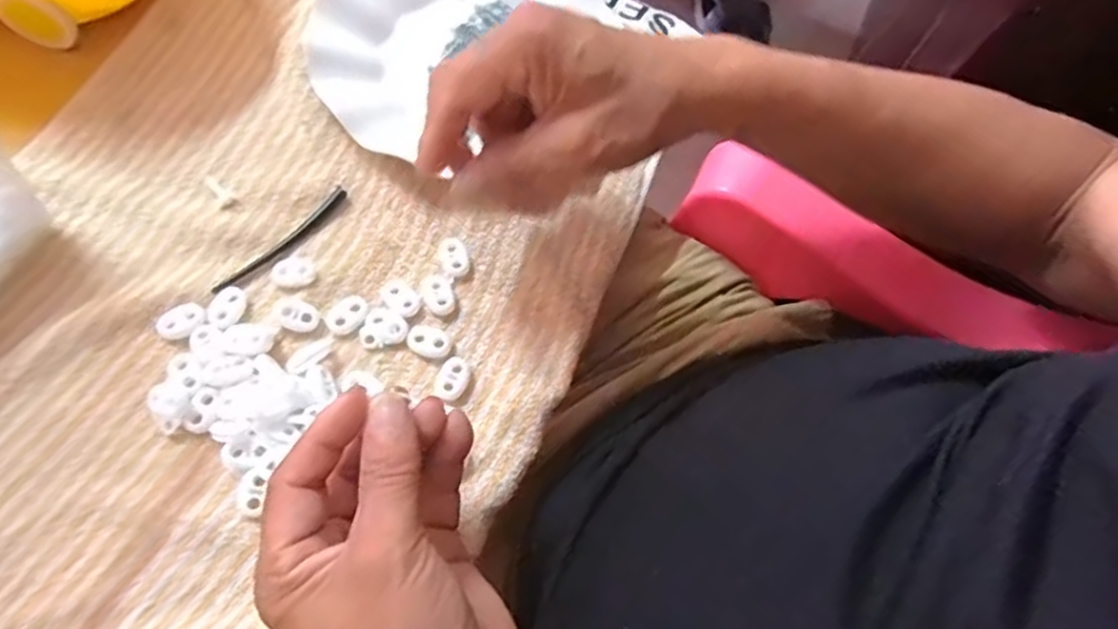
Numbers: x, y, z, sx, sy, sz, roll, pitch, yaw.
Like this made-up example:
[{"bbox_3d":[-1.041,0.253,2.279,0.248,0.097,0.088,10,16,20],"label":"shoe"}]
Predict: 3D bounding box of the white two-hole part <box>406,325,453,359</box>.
[{"bbox_3d":[-0.067,0.014,0.358,0.023,0.004,0.016,19,69,5],"label":"white two-hole part"}]

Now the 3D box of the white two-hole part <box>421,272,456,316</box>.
[{"bbox_3d":[-0.064,-0.011,0.369,0.015,0.006,0.024,-21,71,-11],"label":"white two-hole part"}]

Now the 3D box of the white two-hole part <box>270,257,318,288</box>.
[{"bbox_3d":[-0.139,-0.022,0.364,0.022,0.005,0.016,-9,69,-6],"label":"white two-hole part"}]

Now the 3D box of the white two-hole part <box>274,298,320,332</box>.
[{"bbox_3d":[-0.134,0.000,0.354,0.022,0.004,0.014,24,72,-20],"label":"white two-hole part"}]

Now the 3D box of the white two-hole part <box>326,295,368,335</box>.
[{"bbox_3d":[-0.109,0.000,0.358,0.015,0.004,0.022,40,72,12],"label":"white two-hole part"}]

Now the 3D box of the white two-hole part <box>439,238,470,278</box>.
[{"bbox_3d":[-0.057,-0.031,0.380,0.014,0.005,0.022,-24,71,-12],"label":"white two-hole part"}]

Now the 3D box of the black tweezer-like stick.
[{"bbox_3d":[-0.146,-0.039,0.369,0.009,0.005,0.085,39,72,12],"label":"black tweezer-like stick"}]

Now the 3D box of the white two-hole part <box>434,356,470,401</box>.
[{"bbox_3d":[-0.054,0.032,0.351,0.015,0.004,0.022,23,69,6],"label":"white two-hole part"}]

